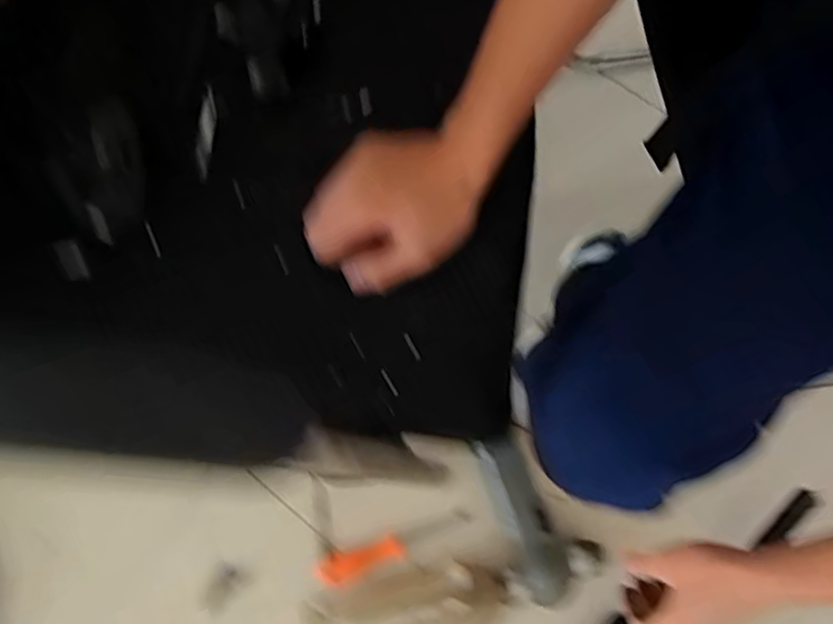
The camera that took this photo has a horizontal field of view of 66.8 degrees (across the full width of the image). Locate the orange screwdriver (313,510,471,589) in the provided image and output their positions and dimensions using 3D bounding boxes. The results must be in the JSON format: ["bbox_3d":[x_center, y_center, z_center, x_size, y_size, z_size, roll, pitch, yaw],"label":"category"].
[{"bbox_3d":[-0.031,0.303,0.819,0.205,0.025,0.037,-20,78,-5],"label":"orange screwdriver"}]

